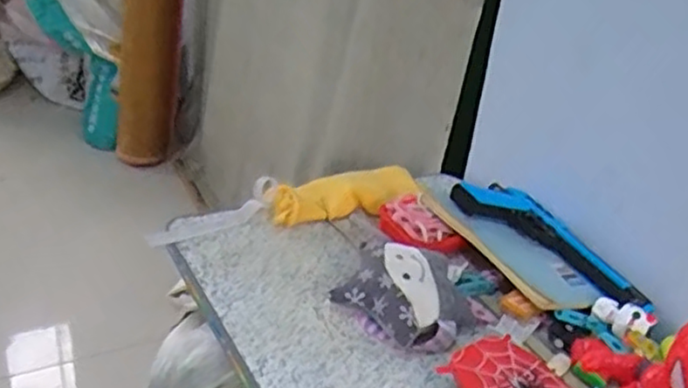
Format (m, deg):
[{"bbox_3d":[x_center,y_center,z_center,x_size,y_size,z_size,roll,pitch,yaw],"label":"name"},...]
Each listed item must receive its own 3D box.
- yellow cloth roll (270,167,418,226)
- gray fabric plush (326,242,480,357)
[{"bbox_3d":[0.000,0.003,0.799,0.176,0.034,0.056,-7,32,-23],"label":"yellow cloth roll"},{"bbox_3d":[0.066,0.090,0.652,0.113,0.049,0.120,26,35,32],"label":"gray fabric plush"}]

